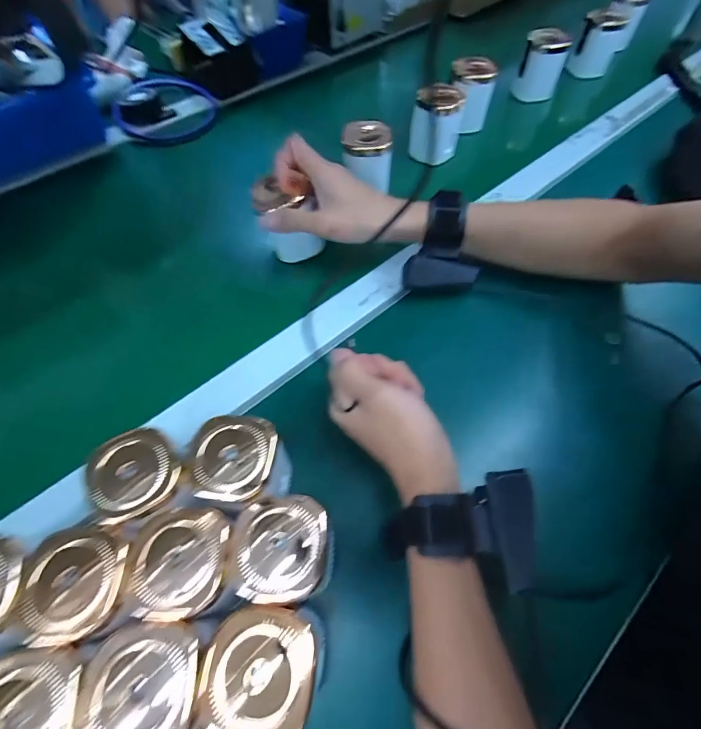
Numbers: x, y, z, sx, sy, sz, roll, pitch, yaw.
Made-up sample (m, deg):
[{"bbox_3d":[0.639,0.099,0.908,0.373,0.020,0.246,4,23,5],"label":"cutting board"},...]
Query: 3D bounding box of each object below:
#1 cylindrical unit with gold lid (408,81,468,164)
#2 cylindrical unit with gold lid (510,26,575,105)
[{"bbox_3d":[0.107,-0.297,0.488,0.061,0.076,0.053,11,59,5],"label":"cylindrical unit with gold lid"},{"bbox_3d":[0.282,-0.442,0.574,0.061,0.077,0.053,17,60,9],"label":"cylindrical unit with gold lid"}]

